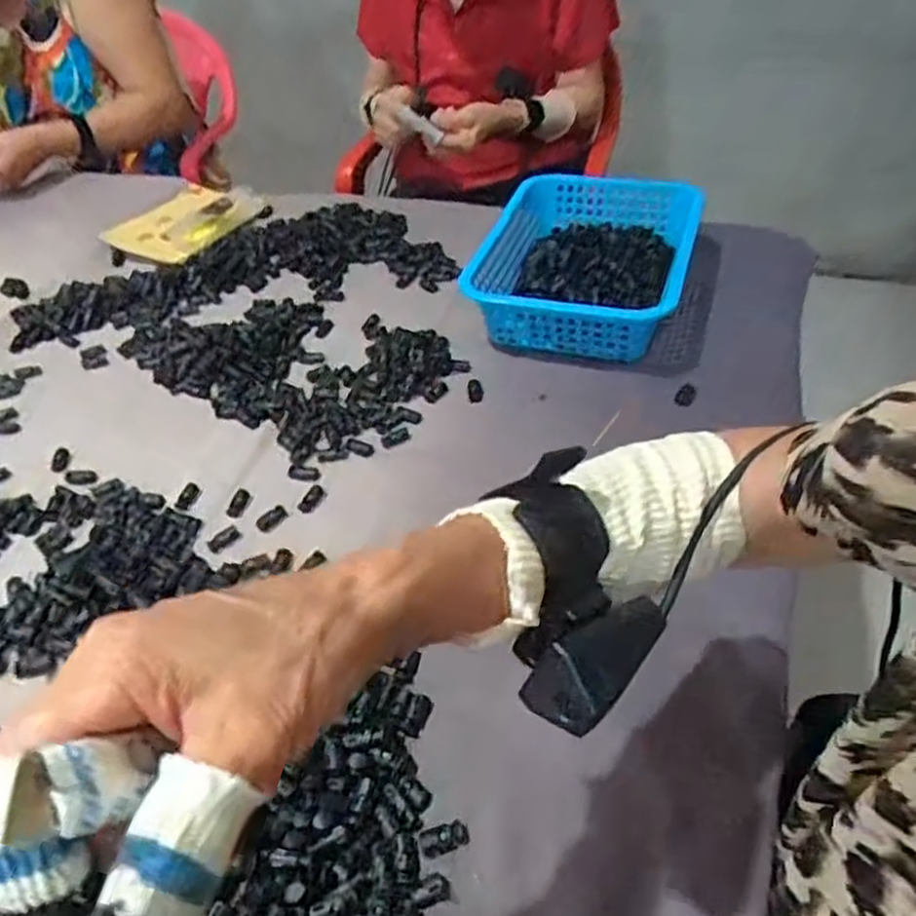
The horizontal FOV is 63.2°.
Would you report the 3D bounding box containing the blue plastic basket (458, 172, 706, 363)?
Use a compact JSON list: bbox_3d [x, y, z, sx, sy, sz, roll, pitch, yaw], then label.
[{"bbox_3d":[0.148,-0.218,0.840,0.204,0.090,0.281,11,46,16],"label":"blue plastic basket"}]

